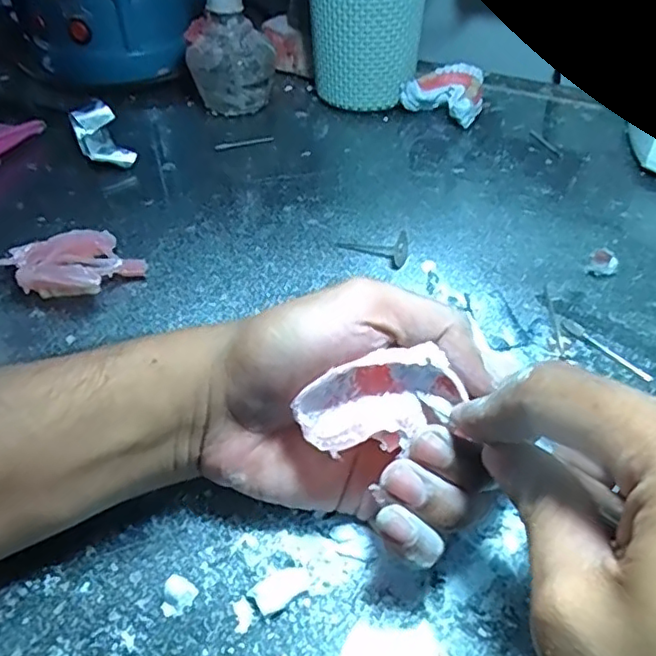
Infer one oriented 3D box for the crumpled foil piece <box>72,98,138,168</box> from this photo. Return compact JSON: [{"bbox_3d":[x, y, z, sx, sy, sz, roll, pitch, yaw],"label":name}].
[{"bbox_3d":[-0.173,-0.146,0.461,0.032,0.026,0.068,-22,48,-20],"label":"crumpled foil piece"}]

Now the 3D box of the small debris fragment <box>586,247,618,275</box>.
[{"bbox_3d":[0.163,-0.039,0.360,0.016,0.006,0.021,16,46,17],"label":"small debris fragment"}]

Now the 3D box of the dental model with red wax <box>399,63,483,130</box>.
[{"bbox_3d":[0.102,-0.197,0.512,0.063,0.034,0.053,25,50,25],"label":"dental model with red wax"}]

